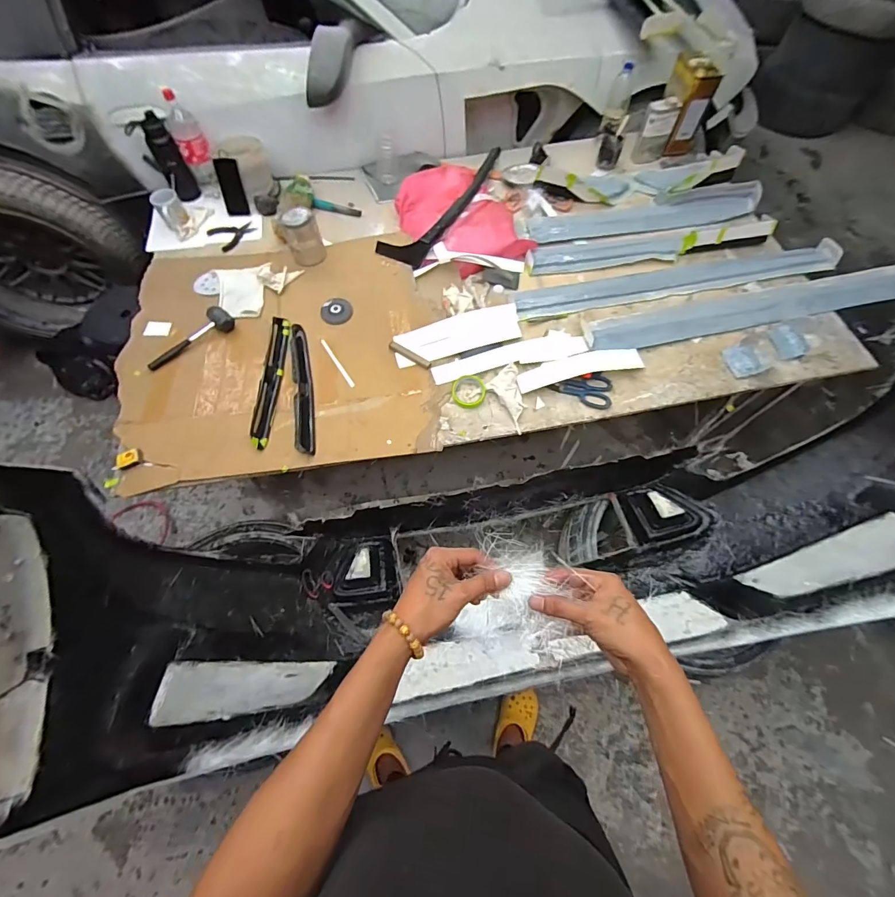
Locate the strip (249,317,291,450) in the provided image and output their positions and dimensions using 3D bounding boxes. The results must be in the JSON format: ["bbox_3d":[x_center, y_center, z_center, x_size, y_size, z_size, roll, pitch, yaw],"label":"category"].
[{"bbox_3d":[-0.470,-0.185,1.125,0.055,0.016,0.401,0,66,0],"label":"strip"}]

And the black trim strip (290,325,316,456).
[{"bbox_3d":[-0.382,-0.167,1.115,0.049,0.026,0.398,-11,66,-5],"label":"black trim strip"}]

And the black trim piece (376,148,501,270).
[{"bbox_3d":[0.043,-0.839,1.405,0.178,0.051,0.699,35,70,14],"label":"black trim piece"}]

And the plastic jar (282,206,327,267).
[{"bbox_3d":[-0.435,-0.638,1.281,0.099,0.117,0.105,-22,68,-10],"label":"plastic jar"}]

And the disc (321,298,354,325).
[{"bbox_3d":[-0.324,-0.402,1.237,0.085,0.011,0.091,0,66,0],"label":"disc"}]

